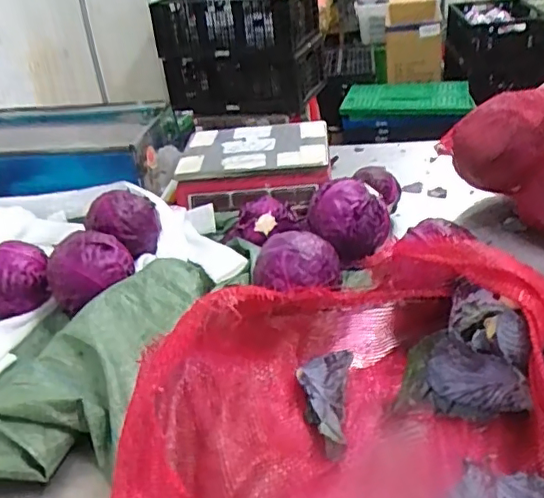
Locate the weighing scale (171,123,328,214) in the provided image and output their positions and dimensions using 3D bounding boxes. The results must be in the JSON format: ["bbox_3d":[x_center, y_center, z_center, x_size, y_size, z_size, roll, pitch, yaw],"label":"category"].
[{"bbox_3d":[-0.038,-0.177,1.194,0.292,0.092,0.292,-4,32,5],"label":"weighing scale"}]

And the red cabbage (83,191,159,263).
[{"bbox_3d":[-0.266,-0.047,1.040,0.124,0.104,0.102,-16,33,-14],"label":"red cabbage"}]

